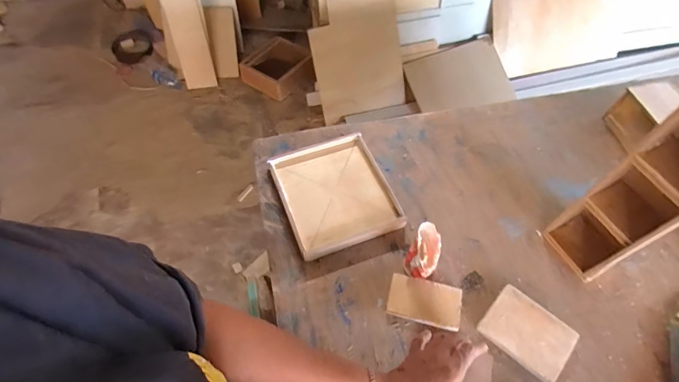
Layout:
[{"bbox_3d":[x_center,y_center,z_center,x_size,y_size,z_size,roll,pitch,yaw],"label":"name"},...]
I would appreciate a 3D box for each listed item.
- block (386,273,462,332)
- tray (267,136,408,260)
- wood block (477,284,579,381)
[{"bbox_3d":[0.115,0.152,0.528,0.095,0.016,0.057,12,60,6],"label":"block"},{"bbox_3d":[-0.008,0.001,0.608,0.162,0.028,0.182,-19,62,-12],"label":"tray"},{"bbox_3d":[0.246,0.186,0.510,0.103,0.024,0.082,37,66,18],"label":"wood block"}]

